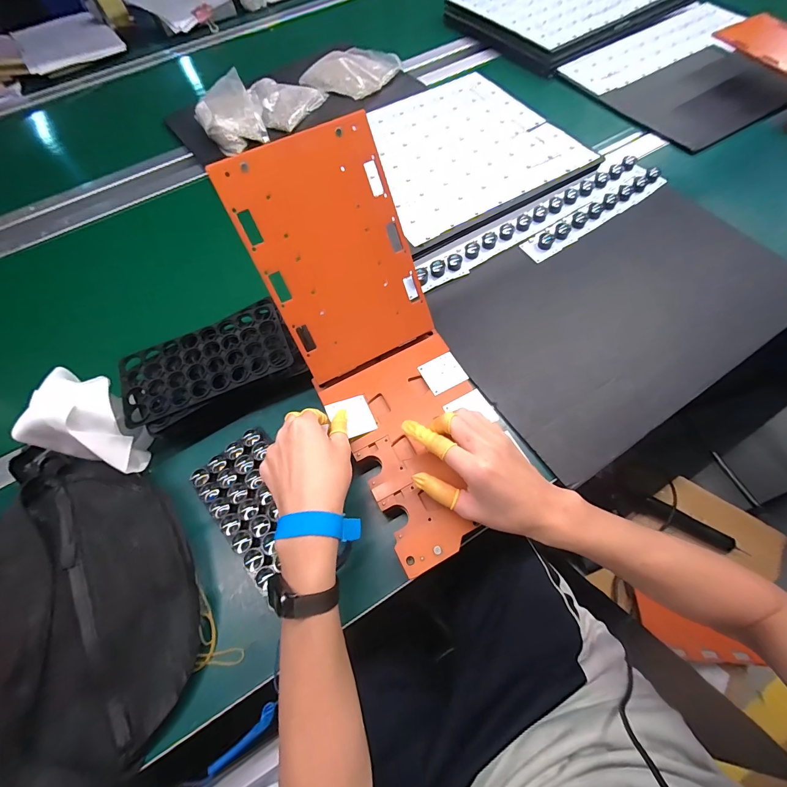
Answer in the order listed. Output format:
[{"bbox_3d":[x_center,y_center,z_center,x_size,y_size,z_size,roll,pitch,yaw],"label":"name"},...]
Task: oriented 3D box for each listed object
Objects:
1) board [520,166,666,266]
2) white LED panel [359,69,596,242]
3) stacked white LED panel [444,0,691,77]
[{"bbox_3d":[0.321,-0.285,0.563,0.270,0.016,0.044,-30,68,-10],"label":"board"},{"bbox_3d":[0.111,-0.452,0.652,0.349,0.013,0.348,-27,67,-9],"label":"white LED panel"},{"bbox_3d":[0.407,-0.936,0.847,0.514,0.037,0.379,-34,69,-12],"label":"stacked white LED panel"}]

